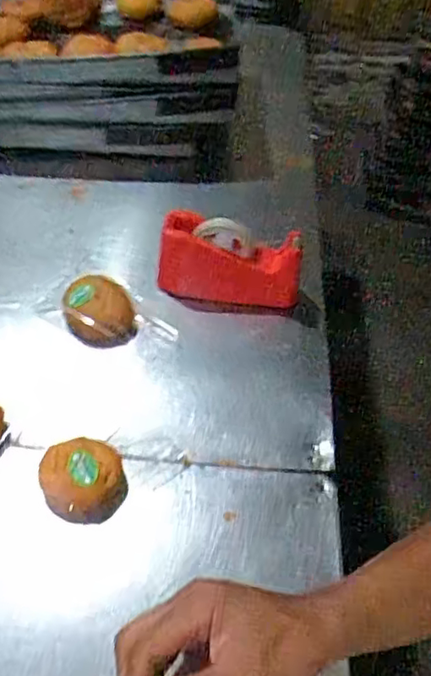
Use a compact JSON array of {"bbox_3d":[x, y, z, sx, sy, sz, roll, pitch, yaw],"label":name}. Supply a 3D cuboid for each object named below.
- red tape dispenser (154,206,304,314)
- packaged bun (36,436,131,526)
[{"bbox_3d":[0.018,-0.100,0.847,0.205,0.105,0.080,15,50,9],"label":"red tape dispenser"},{"bbox_3d":[-0.142,0.160,0.671,0.092,0.054,0.087,1,49,-1],"label":"packaged bun"}]

